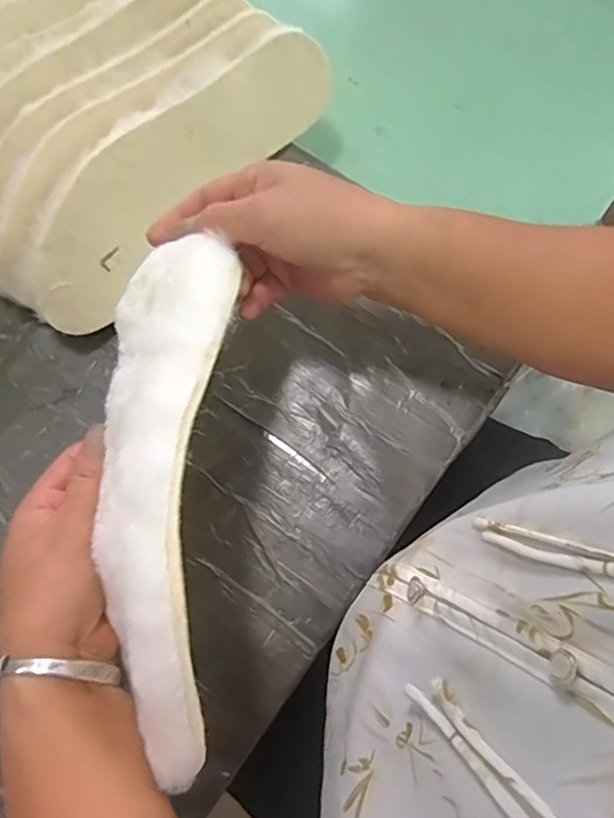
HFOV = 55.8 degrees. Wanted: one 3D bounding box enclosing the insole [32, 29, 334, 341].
[{"bbox_3d":[-0.090,-0.175,0.422,0.281,0.081,0.007,-48,44,-9],"label":"insole"}]

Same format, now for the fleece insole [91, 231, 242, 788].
[{"bbox_3d":[-0.069,0.037,0.280,0.065,0.052,0.256,-1,73,0],"label":"fleece insole"}]

